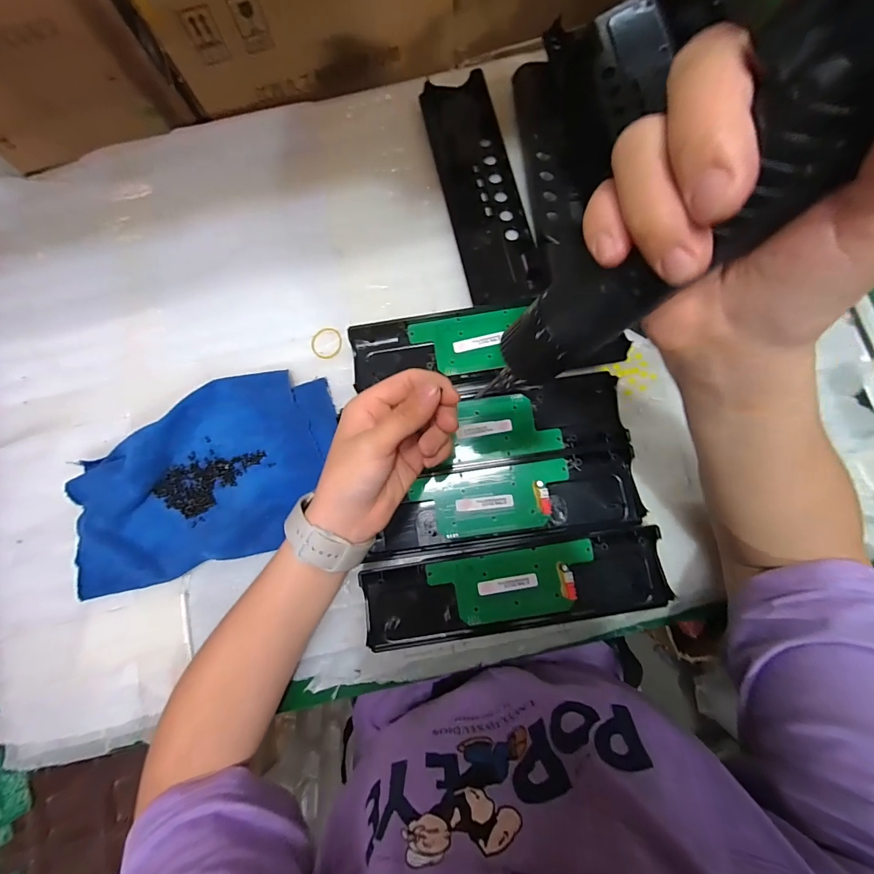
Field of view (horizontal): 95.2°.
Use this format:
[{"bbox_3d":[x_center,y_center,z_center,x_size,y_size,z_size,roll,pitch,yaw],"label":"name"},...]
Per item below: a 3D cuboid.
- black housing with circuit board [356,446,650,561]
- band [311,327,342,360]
[{"bbox_3d":[0.058,0.056,0.344,0.222,0.014,0.067,-9,80,1],"label":"black housing with circuit board"},{"bbox_3d":[-0.106,-0.090,0.382,0.030,0.004,0.032,0,81,2],"label":"band"}]

